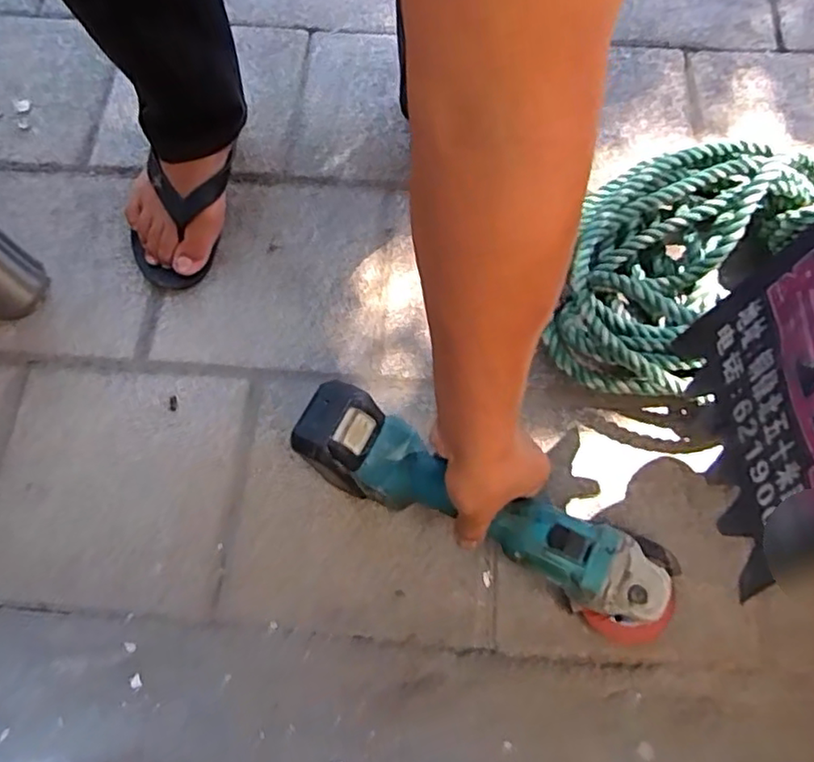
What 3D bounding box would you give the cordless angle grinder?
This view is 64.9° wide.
[{"bbox_3d":[0.076,0.114,0.575,0.369,0.086,0.086,28,73,2],"label":"cordless angle grinder"}]

